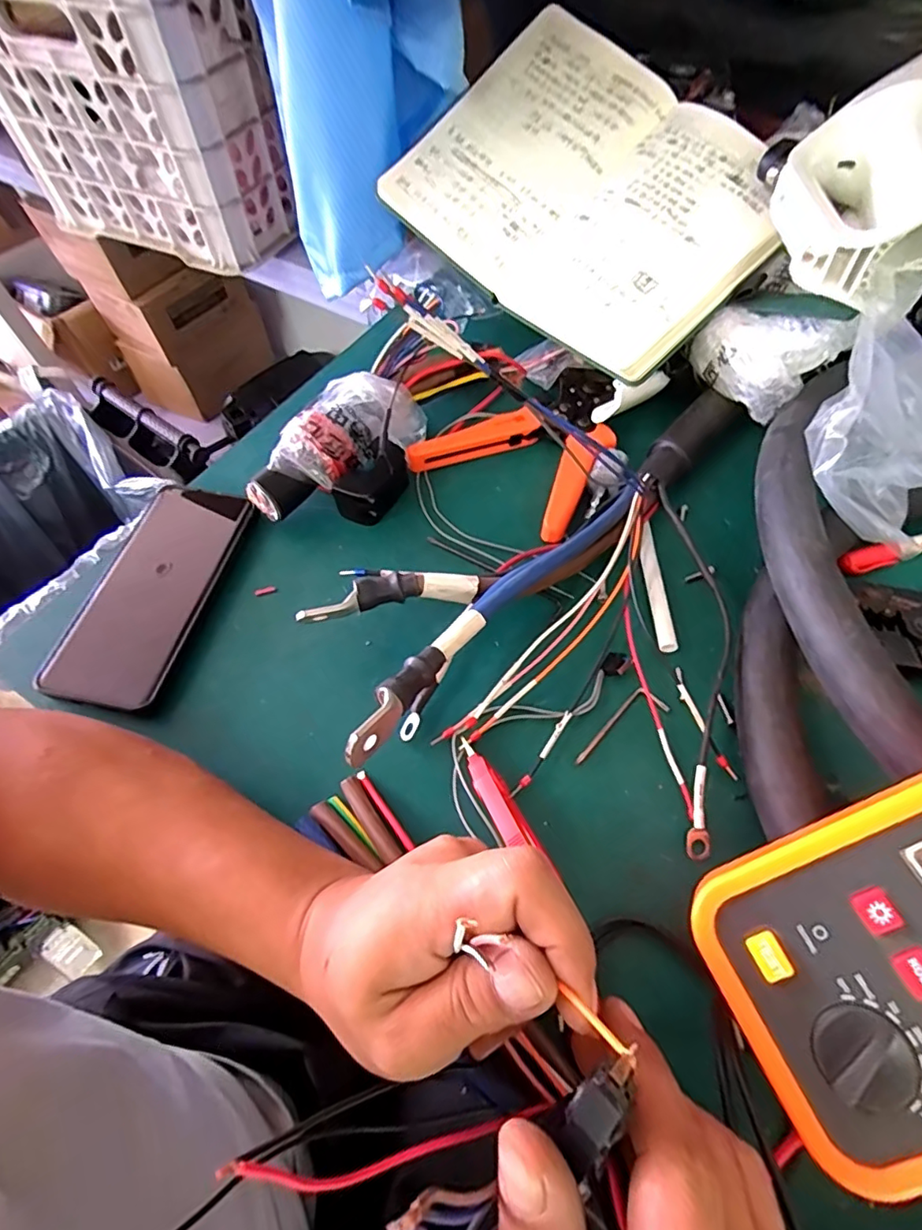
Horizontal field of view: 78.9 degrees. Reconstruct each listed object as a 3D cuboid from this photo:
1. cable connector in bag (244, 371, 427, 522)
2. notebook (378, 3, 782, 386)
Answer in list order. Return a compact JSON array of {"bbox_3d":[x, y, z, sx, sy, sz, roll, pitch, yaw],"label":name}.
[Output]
[{"bbox_3d":[-0.083,-0.117,0.397,0.066,0.053,0.143,34,68,19],"label":"cable connector in bag"},{"bbox_3d":[0.099,-0.331,0.438,0.208,0.022,0.283,-44,73,1],"label":"notebook"}]

